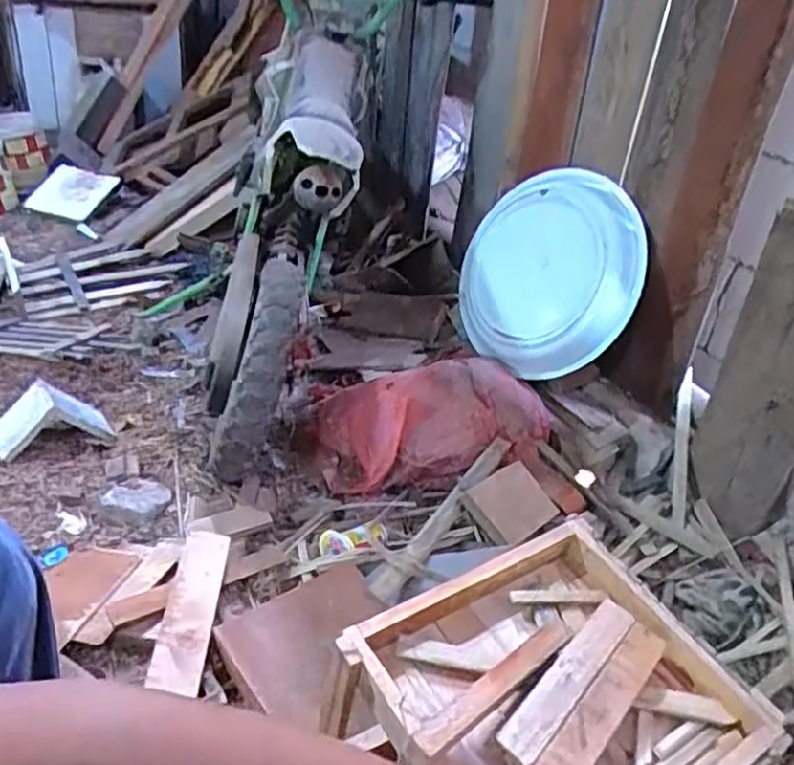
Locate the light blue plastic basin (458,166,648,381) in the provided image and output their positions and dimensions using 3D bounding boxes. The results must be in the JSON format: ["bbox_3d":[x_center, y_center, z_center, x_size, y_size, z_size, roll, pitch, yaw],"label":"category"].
[{"bbox_3d":[0.269,-0.202,1.287,0.079,0.375,0.361,10,15,-40],"label":"light blue plastic basin"}]

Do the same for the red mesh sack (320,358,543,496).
[{"bbox_3d":[0.073,0.063,1.195,0.404,0.133,0.198,-3,35,-13],"label":"red mesh sack"}]

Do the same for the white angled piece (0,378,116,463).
[{"bbox_3d":[-0.571,0.057,1.149,0.174,0.082,0.072,-20,41,-33],"label":"white angled piece"}]

